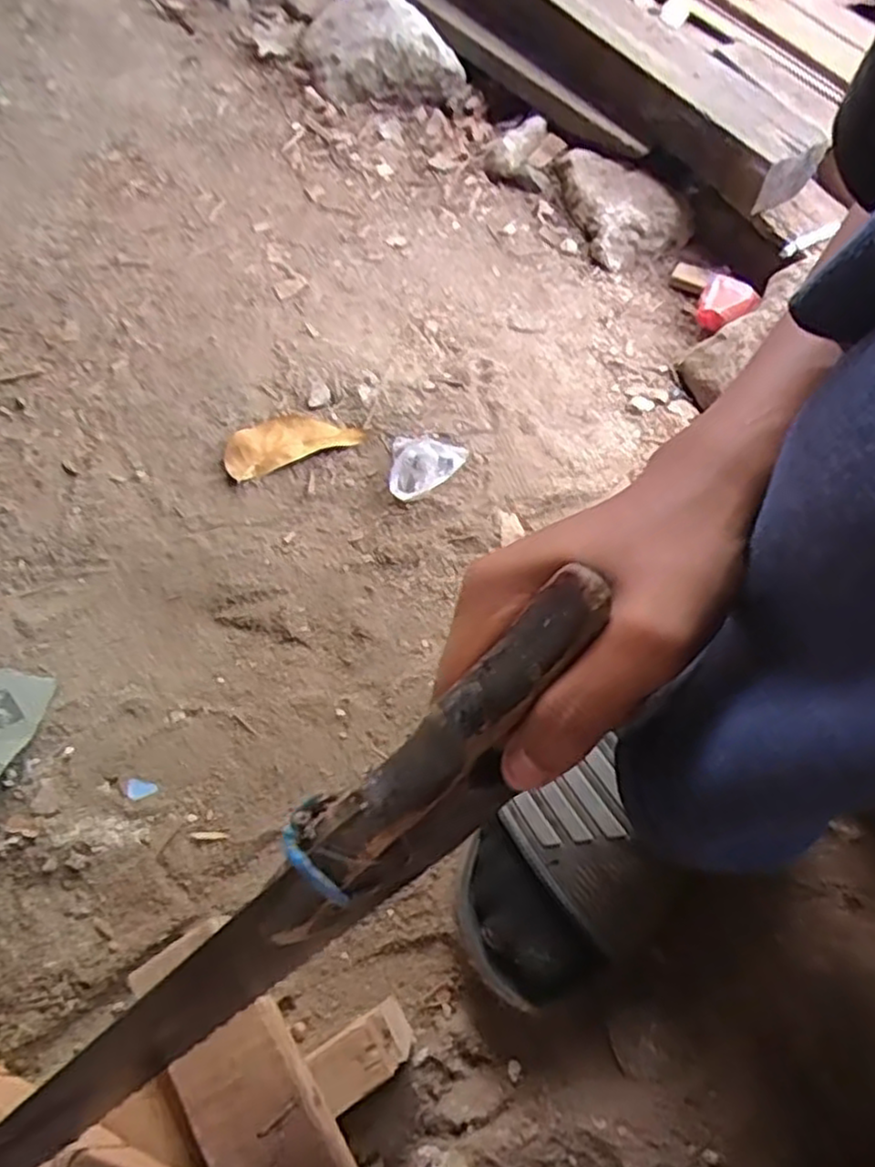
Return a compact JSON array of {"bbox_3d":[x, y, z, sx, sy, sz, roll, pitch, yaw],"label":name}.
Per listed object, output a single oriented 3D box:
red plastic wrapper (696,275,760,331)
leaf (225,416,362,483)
[{"bbox_3d":[0.254,-0.244,0.640,0.045,0.030,0.041,1,61,-2],"label":"red plastic wrapper"},{"bbox_3d":[-0.115,-0.114,0.567,0.104,0.010,0.044,-18,63,-12],"label":"leaf"}]

